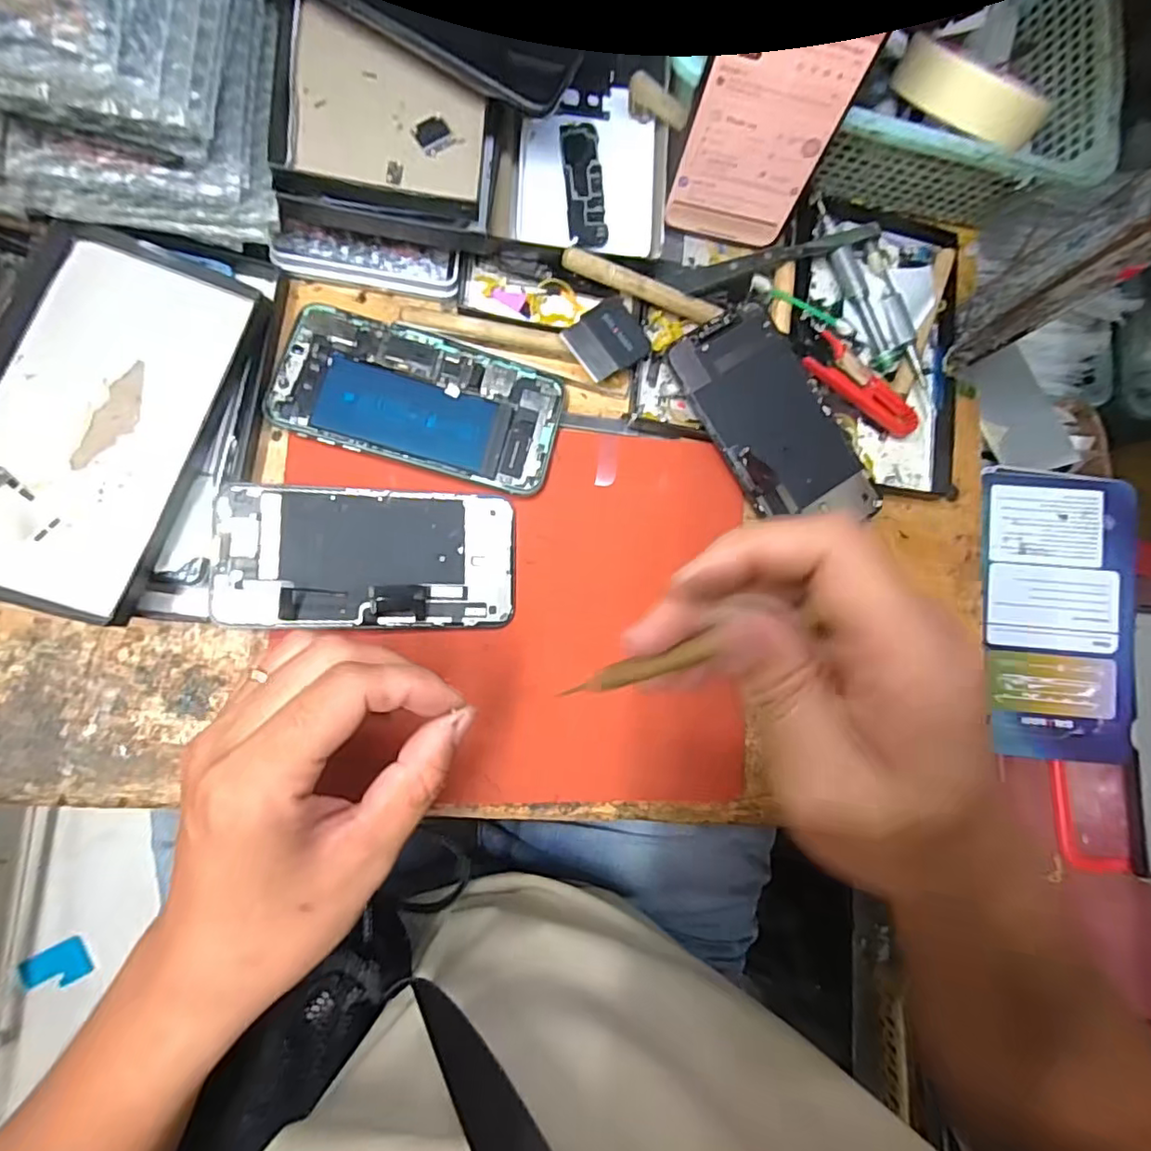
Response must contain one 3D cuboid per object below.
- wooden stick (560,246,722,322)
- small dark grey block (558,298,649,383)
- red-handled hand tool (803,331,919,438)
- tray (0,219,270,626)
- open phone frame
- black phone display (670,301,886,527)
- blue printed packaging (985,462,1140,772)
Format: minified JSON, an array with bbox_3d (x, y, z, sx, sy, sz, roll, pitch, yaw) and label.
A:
[{"bbox_3d":[0.038,-0.160,0.327,0.093,0.014,0.010,14,81,-8],"label":"wooden stick"},{"bbox_3d":[0.018,-0.133,0.332,0.042,0.005,0.039,-37,90,-7],"label":"small dark grey block"},{"bbox_3d":[0.179,-0.115,0.365,0.083,0.012,0.024,33,79,-5],"label":"red-handled hand tool"},{"bbox_3d":[-0.226,-0.075,0.277,0.099,0.021,0.177,19,81,-7],"label":"tray"},{"bbox_3d":[-0.083,-0.096,0.320,0.147,0.010,0.073,15,81,-8],"label":"open phone frame"},{"bbox_3d":[0.115,-0.087,0.338,0.071,0.010,0.138,-31,91,-9],"label":"black phone display"},{"bbox_3d":[0.315,0.024,0.385,0.095,0.012,0.188,-2,87,5],"label":"blue printed packaging"}]

